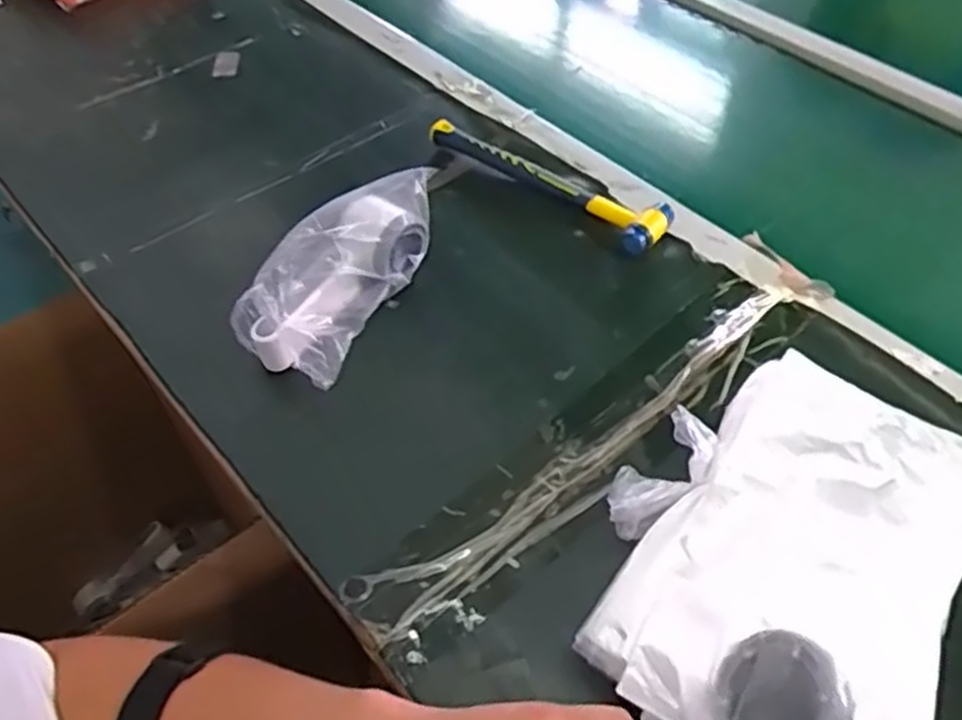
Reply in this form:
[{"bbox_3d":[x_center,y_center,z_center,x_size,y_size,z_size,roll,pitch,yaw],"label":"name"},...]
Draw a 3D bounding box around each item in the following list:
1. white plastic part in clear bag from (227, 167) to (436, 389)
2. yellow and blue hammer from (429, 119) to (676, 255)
[{"bbox_3d":[-0.108,-0.070,0.599,0.071,0.082,0.176,25,56,19],"label":"white plastic part in clear bag"},{"bbox_3d":[0.055,-0.164,0.704,0.243,0.025,0.058,32,59,24],"label":"yellow and blue hammer"}]

